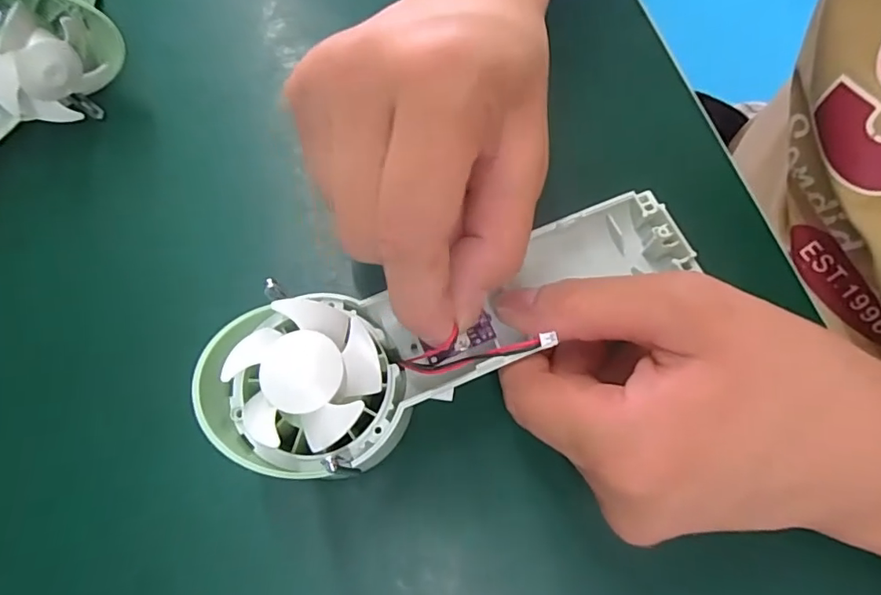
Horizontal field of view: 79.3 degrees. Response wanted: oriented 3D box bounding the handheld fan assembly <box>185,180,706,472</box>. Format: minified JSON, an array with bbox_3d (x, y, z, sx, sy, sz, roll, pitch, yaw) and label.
[{"bbox_3d":[0.007,0.007,0.185,0.172,0.022,0.058,-23,71,-16],"label":"handheld fan assembly"}]

